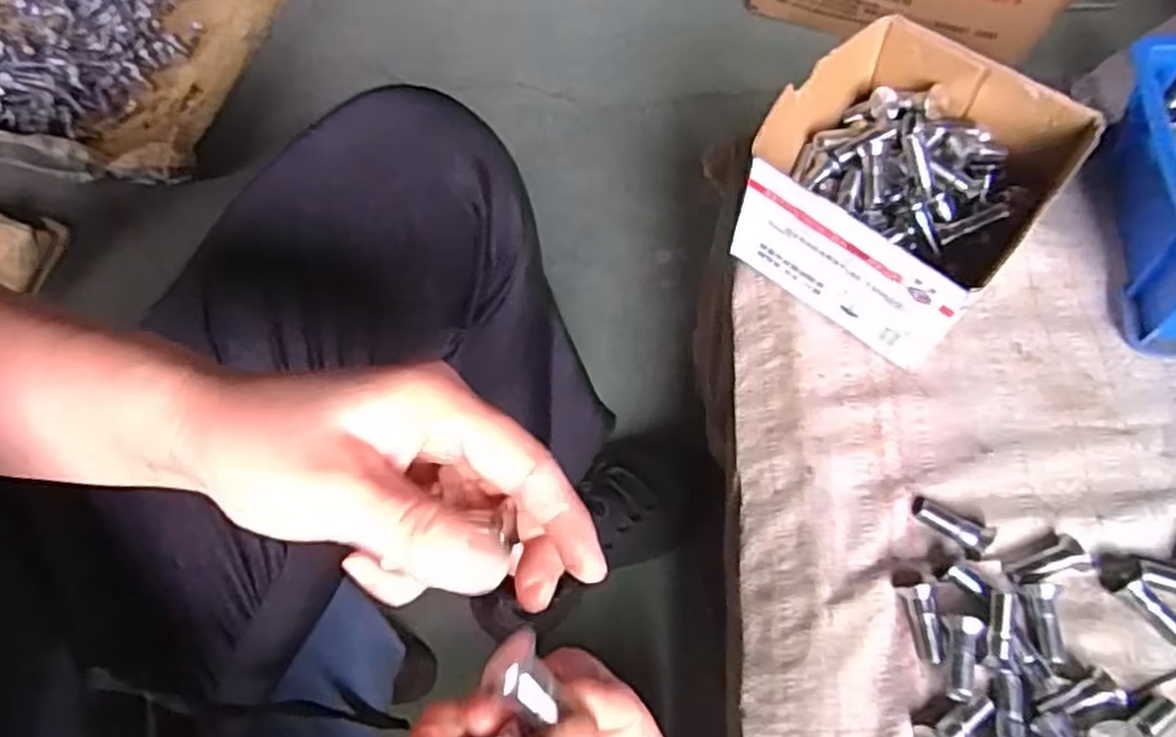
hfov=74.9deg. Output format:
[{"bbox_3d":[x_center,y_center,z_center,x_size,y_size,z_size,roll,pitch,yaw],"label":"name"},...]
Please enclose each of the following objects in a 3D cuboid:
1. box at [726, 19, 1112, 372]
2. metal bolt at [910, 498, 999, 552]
[{"bbox_3d":[0.175,-0.102,0.441,0.136,0.085,0.146,37,70,20],"label":"box"},{"bbox_3d":[0.182,0.078,0.385,0.039,0.010,0.012,30,68,18],"label":"metal bolt"}]

